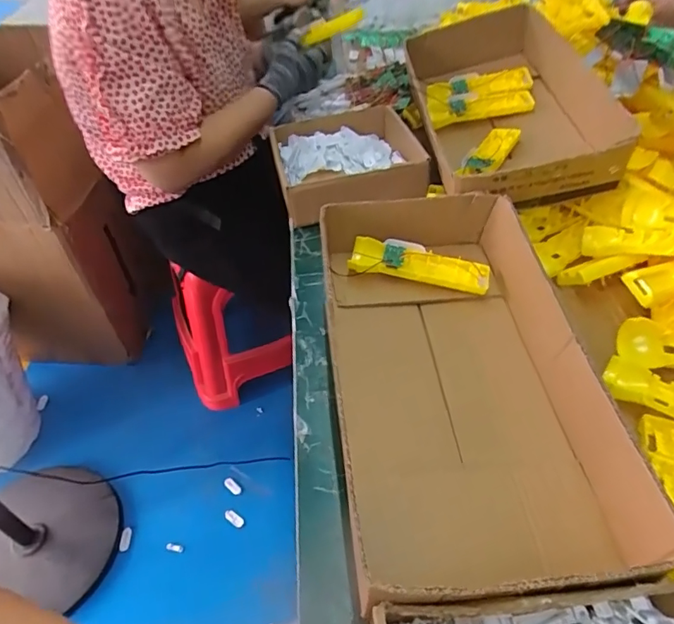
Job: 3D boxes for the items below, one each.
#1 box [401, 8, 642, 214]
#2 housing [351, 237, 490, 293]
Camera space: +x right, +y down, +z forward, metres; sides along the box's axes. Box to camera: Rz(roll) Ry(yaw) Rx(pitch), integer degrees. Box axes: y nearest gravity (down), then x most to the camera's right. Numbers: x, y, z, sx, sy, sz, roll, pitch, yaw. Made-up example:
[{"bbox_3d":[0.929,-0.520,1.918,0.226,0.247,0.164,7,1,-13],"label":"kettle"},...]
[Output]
[{"bbox_3d":[0.236,-0.305,0.707,0.218,0.125,0.410,-1,46,0],"label":"box"},{"bbox_3d":[0.099,-0.056,0.578,0.164,0.034,0.050,10,47,11],"label":"housing"}]

